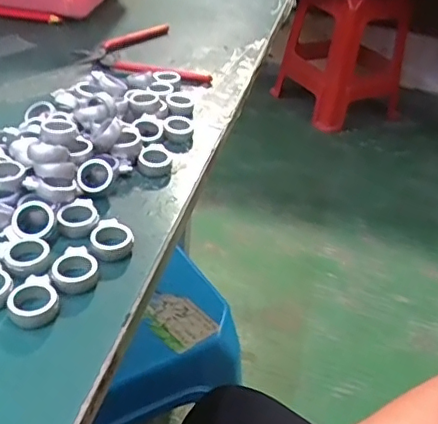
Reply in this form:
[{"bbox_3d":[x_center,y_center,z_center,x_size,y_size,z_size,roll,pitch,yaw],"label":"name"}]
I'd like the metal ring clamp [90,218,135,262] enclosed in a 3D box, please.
[{"bbox_3d":[-0.067,0.018,0.350,0.026,0.009,0.032,4,37,-3],"label":"metal ring clamp"}]

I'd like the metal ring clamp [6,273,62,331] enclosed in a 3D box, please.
[{"bbox_3d":[-0.101,0.048,0.307,0.026,0.010,0.032,-10,40,-20],"label":"metal ring clamp"}]

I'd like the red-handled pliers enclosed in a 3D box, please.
[{"bbox_3d":[-0.085,-0.163,0.586,0.113,0.011,0.137,-11,40,-21],"label":"red-handled pliers"}]

